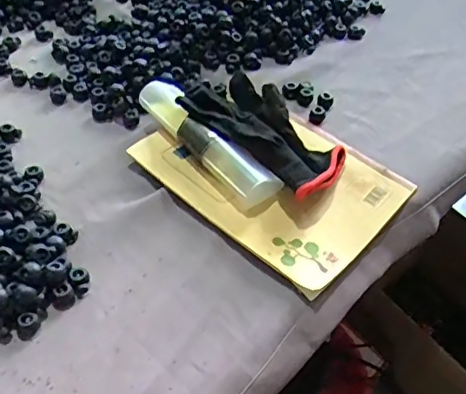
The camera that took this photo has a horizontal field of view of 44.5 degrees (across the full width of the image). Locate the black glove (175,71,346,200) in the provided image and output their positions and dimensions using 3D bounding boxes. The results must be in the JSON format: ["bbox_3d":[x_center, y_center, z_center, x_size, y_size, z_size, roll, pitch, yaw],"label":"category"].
[{"bbox_3d":[0.030,-0.059,0.488,0.145,0.034,0.083,35,52,23],"label":"black glove"}]

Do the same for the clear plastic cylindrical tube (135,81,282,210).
[{"bbox_3d":[-0.024,-0.049,0.485,0.033,0.025,0.156,-28,56,-29],"label":"clear plastic cylindrical tube"}]

